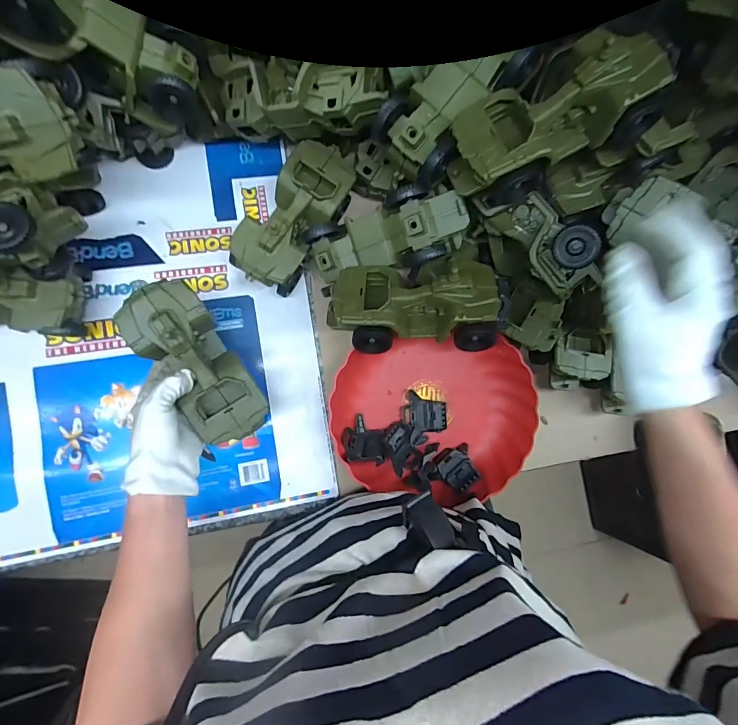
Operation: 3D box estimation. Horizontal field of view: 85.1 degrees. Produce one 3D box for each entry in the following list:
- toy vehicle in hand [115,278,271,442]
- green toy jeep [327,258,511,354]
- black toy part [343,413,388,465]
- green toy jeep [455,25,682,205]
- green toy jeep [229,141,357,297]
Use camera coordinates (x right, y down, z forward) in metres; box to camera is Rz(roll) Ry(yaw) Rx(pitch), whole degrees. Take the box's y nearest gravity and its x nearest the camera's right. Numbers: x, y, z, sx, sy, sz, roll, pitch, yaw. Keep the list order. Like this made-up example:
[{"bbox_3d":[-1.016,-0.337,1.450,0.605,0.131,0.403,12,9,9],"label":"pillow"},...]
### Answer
[{"bbox_3d":[-0.181,0.001,0.426,0.076,0.066,0.174,-33,108,-10],"label":"toy vehicle in hand"},{"bbox_3d":[0.052,-0.061,0.429,0.185,0.060,0.095,1,86,7],"label":"green toy jeep"},{"bbox_3d":[-0.006,0.097,0.501,0.053,0.032,0.055,8,85,-9],"label":"black toy part"},{"bbox_3d":[0.169,-0.223,0.369,0.184,0.082,0.090,-19,89,15],"label":"green toy jeep"},{"bbox_3d":[-0.091,-0.171,0.489,0.080,0.083,0.176,33,82,-6],"label":"green toy jeep"}]

